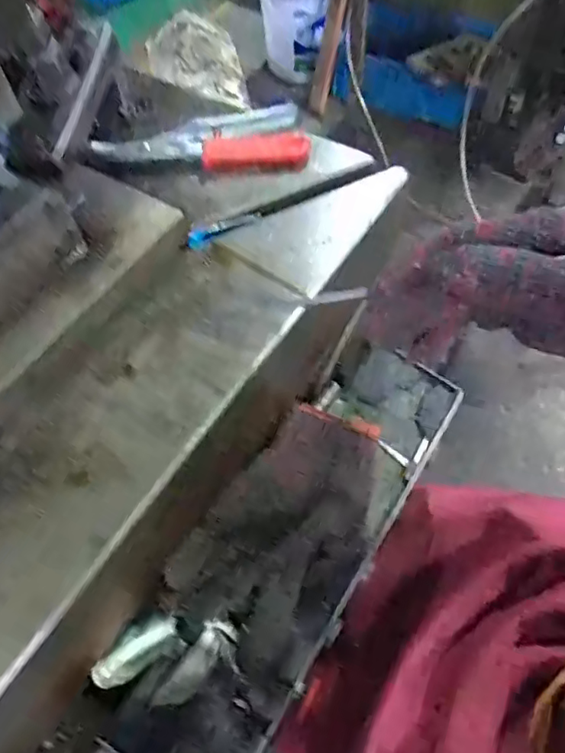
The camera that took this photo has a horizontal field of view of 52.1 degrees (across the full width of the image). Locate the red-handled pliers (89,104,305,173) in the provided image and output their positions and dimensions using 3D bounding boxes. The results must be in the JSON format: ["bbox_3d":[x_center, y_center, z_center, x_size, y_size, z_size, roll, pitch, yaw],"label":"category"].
[{"bbox_3d":[-0.067,-0.206,0.505,0.174,0.020,0.062,-3,58,2],"label":"red-handled pliers"}]

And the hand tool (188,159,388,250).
[{"bbox_3d":[0.005,-0.146,0.482,0.183,0.010,0.020,-29,61,-14],"label":"hand tool"}]

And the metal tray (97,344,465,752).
[{"bbox_3d":[0.008,0.131,0.465,0.121,0.055,0.374,29,64,19],"label":"metal tray"}]

